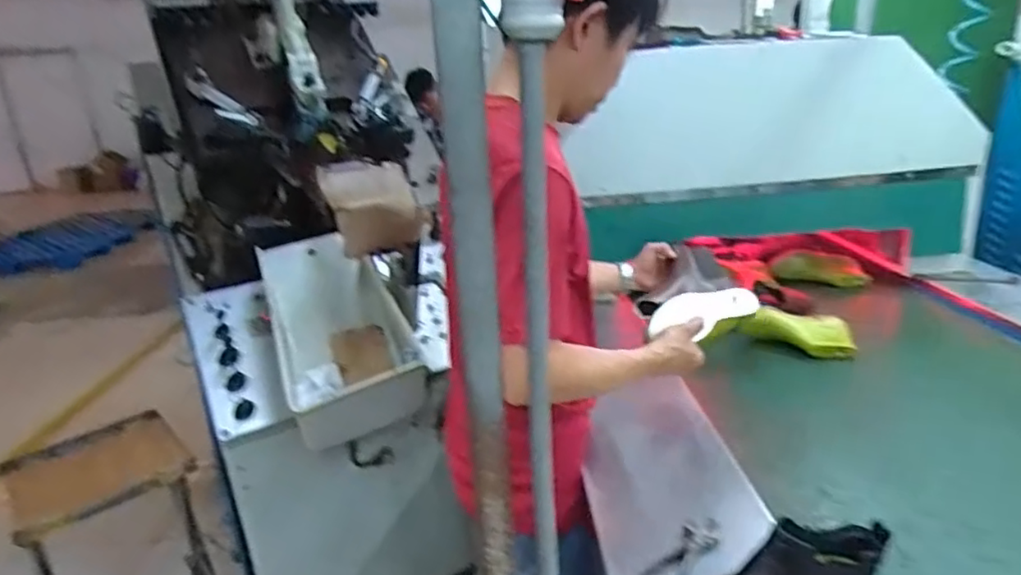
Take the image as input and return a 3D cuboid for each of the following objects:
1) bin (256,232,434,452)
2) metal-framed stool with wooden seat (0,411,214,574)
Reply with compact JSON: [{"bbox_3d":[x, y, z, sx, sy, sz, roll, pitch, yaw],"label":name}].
[{"bbox_3d":[-0.347,0.105,1.301,0.268,0.335,0.349,-12,20,-21],"label":"bin"},{"bbox_3d":[-0.842,0.683,1.397,0.316,0.675,0.341,-20,24,-38],"label":"metal-framed stool with wooden seat"}]

